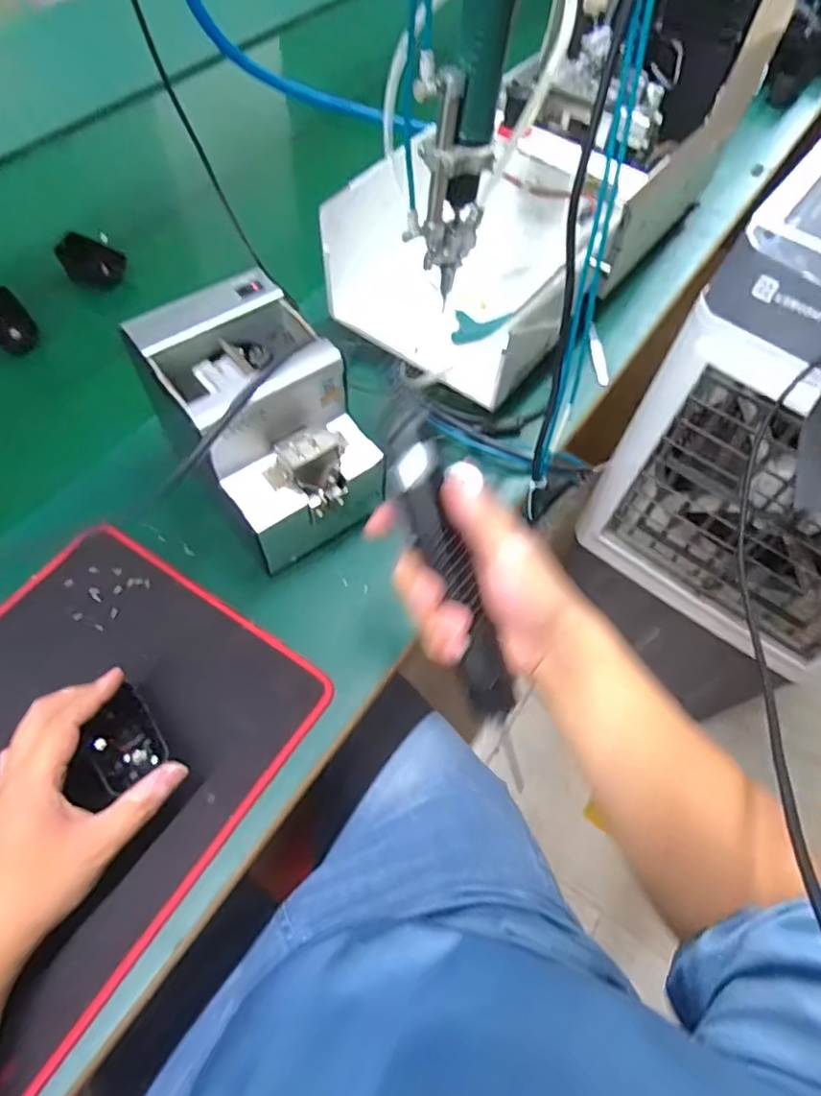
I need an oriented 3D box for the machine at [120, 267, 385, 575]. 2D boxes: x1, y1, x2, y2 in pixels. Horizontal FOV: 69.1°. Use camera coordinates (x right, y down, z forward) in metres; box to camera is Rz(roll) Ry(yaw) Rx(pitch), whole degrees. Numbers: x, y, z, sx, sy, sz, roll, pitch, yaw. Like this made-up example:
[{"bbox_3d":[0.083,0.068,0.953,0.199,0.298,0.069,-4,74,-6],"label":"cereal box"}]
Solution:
[{"bbox_3d":[-0.123,-0.101,0.507,0.133,0.148,0.178,-30,67,-19],"label":"machine"}]

